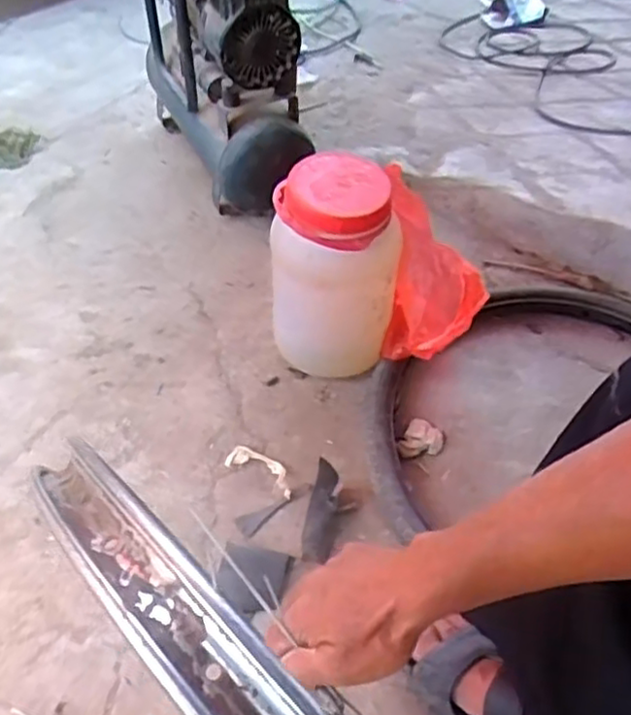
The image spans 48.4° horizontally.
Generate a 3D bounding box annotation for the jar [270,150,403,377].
[{"bbox_3d":[0.027,-0.109,0.951,0.160,0.284,0.132,13,51,7],"label":"jar"}]

